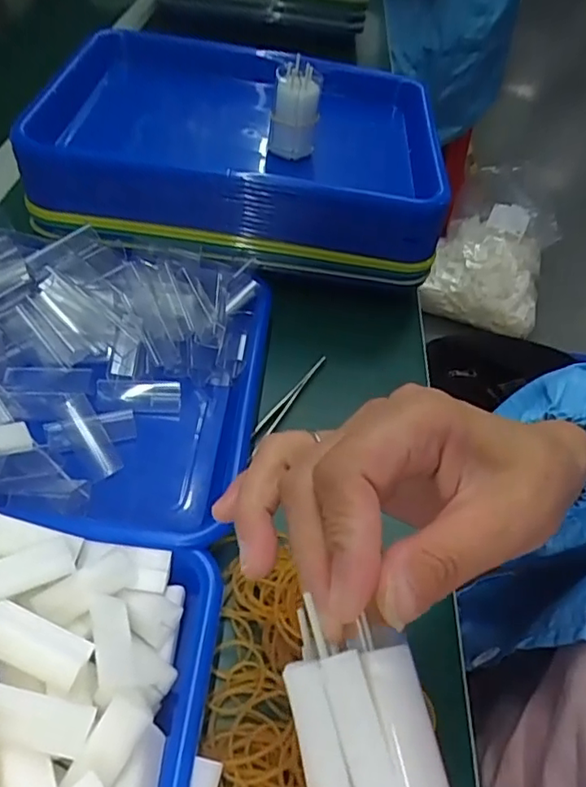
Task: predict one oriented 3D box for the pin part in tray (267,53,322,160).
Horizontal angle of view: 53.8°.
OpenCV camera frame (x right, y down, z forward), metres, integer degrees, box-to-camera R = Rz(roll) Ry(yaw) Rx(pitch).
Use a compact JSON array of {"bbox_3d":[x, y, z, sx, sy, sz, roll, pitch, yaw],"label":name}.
[{"bbox_3d":[0.004,-0.239,0.487,0.042,0.064,0.040,6,48,-1],"label":"pin part in tray"}]

